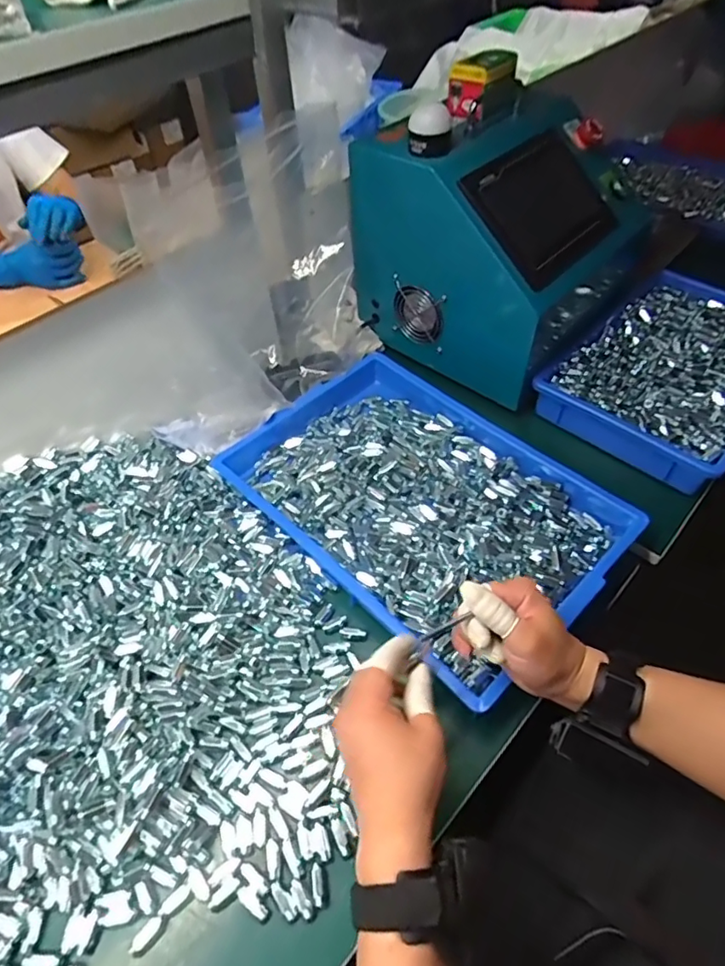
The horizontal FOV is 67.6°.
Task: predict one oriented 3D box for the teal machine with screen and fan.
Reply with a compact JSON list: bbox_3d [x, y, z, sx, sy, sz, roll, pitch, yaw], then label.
[{"bbox_3d":[0.196,-0.356,0.771,0.293,0.270,0.334,32,60,25],"label":"teal machine with screen and fan"}]

